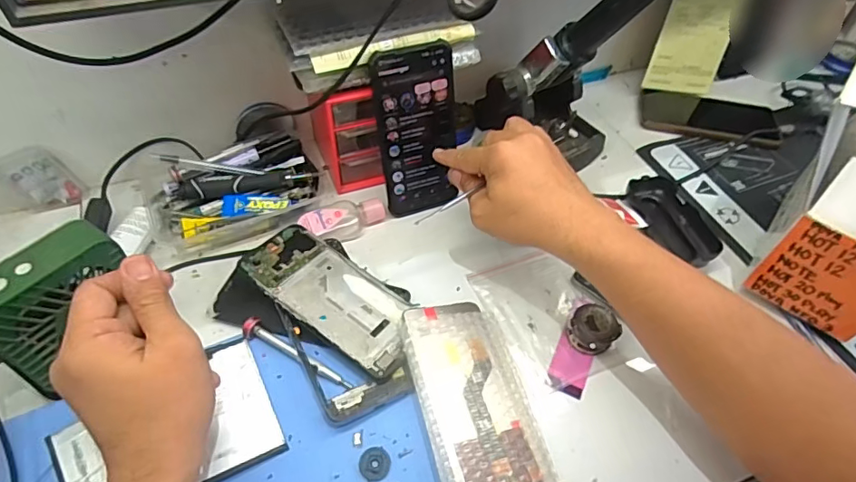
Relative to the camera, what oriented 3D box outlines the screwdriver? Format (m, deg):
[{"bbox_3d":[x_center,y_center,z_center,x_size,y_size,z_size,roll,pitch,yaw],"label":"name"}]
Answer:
[{"bbox_3d":[-0.105,0.090,0.414,0.101,0.011,0.015,24,54,16],"label":"screwdriver"}]

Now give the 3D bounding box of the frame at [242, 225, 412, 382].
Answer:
[{"bbox_3d":[-0.081,0.047,0.442,0.164,0.005,0.072,35,48,18],"label":"frame"}]

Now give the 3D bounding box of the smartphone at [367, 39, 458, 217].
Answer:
[{"bbox_3d":[-0.010,-0.102,0.494,0.074,0.159,0.006,-17,36,-15],"label":"smartphone"}]

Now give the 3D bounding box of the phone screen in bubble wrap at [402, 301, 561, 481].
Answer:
[{"bbox_3d":[0.038,0.127,0.397,0.087,0.026,0.179,-11,53,-11],"label":"phone screen in bubble wrap"}]

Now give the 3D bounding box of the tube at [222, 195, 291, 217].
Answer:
[{"bbox_3d":[-0.170,-0.036,0.509,0.063,0.009,0.026,-7,52,-8],"label":"tube"}]

